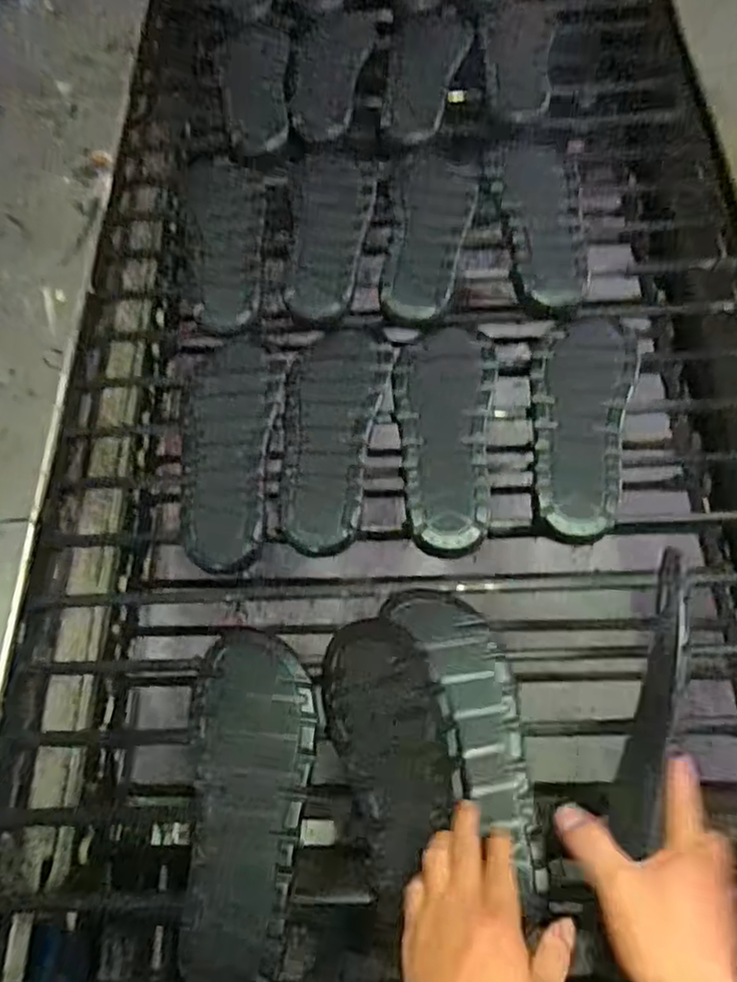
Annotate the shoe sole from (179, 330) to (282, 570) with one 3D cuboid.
[{"bbox_3d":[-0.147,-0.051,0.720,0.089,0.013,0.261,3,65,2],"label":"shoe sole"}]

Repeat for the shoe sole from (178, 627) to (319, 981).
[{"bbox_3d":[-0.097,0.262,0.585,0.099,0.015,0.285,-1,65,0],"label":"shoe sole"}]

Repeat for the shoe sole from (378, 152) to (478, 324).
[{"bbox_3d":[0.077,-0.317,0.843,0.094,0.009,0.268,7,66,4],"label":"shoe sole"}]

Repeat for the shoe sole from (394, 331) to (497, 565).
[{"bbox_3d":[0.081,-0.063,0.723,0.100,0.016,0.262,2,65,2],"label":"shoe sole"}]

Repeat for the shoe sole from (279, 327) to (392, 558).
[{"bbox_3d":[-0.043,-0.063,0.733,0.101,0.021,0.261,9,66,5],"label":"shoe sole"}]

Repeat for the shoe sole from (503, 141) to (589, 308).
[{"bbox_3d":[0.213,-0.338,0.844,0.089,0.020,0.281,3,65,3],"label":"shoe sole"}]

